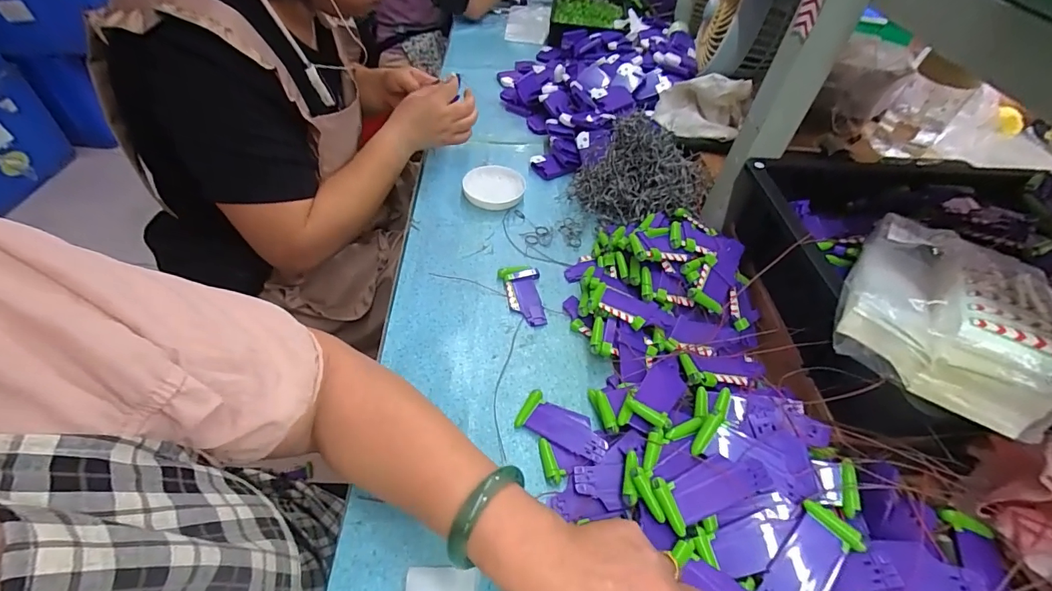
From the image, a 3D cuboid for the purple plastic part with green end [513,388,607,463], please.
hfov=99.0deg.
[{"bbox_3d":[0.035,0.126,0.429,0.087,0.018,0.039,25,51,15],"label":"purple plastic part with green end"}]

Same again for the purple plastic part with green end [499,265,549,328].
[{"bbox_3d":[-0.002,0.000,0.543,0.047,0.010,0.088,-5,50,-11],"label":"purple plastic part with green end"}]

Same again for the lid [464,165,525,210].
[{"bbox_3d":[-0.047,-0.160,0.670,0.088,0.020,0.087,3,49,-4],"label":"lid"}]

